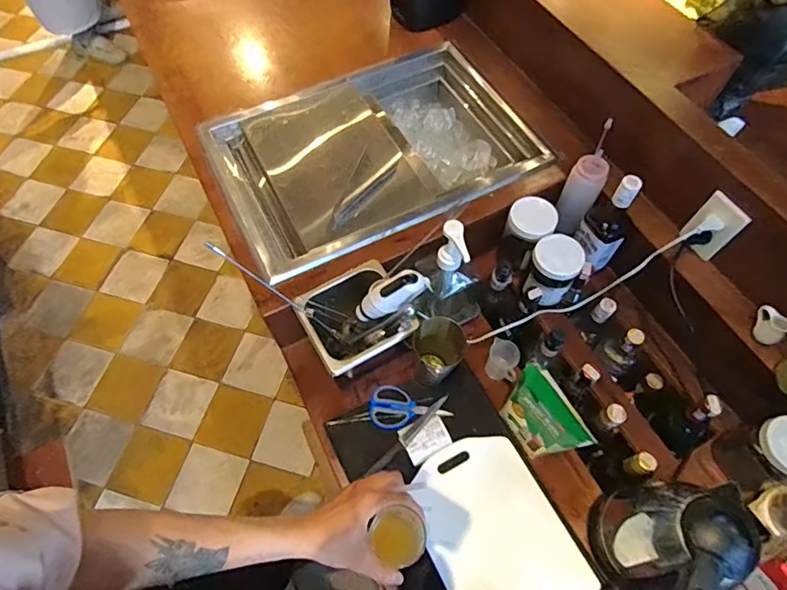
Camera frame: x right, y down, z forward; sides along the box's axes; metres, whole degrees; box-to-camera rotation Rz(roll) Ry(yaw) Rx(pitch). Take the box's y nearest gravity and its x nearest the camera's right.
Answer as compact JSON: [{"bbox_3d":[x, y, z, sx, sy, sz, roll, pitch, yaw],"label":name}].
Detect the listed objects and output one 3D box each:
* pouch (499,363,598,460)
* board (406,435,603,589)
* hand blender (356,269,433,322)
[{"bbox_3d":[0.236,0.199,0.777,0.053,0.172,0.147,-23,64,-12],"label":"pouch"},{"bbox_3d":[0.166,0.392,0.781,0.212,0.019,0.295,-25,66,-11],"label":"board"},{"bbox_3d":[-0.012,0.001,0.816,0.146,0.060,0.058,-30,66,27],"label":"hand blender"}]

